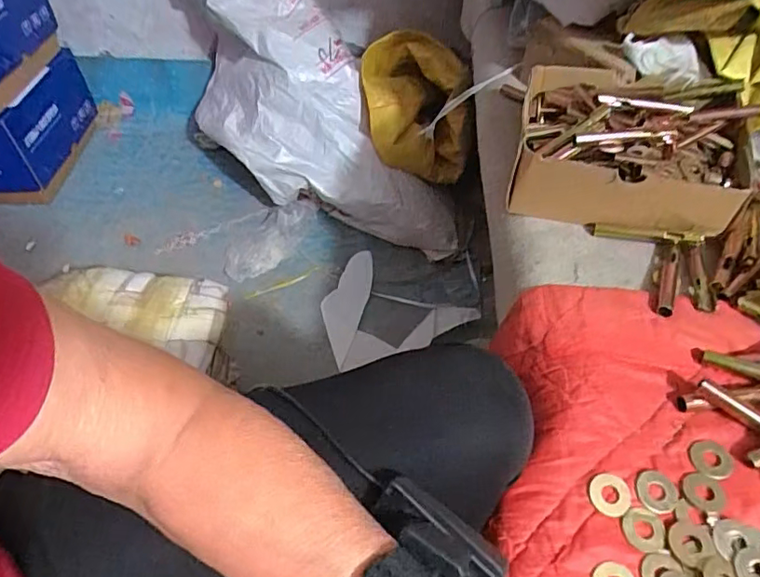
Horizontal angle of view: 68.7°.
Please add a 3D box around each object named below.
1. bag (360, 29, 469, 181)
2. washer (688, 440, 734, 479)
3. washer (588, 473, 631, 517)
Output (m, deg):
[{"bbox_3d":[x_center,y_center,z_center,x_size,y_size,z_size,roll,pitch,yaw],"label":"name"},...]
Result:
[{"bbox_3d":[0.070,-0.376,1.104,0.202,0.183,0.291,-1,52,2],"label":"bag"},{"bbox_3d":[0.211,0.108,0.353,0.028,0.004,0.025,-38,60,-24],"label":"washer"},{"bbox_3d":[0.139,0.124,0.337,0.024,0.004,0.026,-1,52,1],"label":"washer"}]

